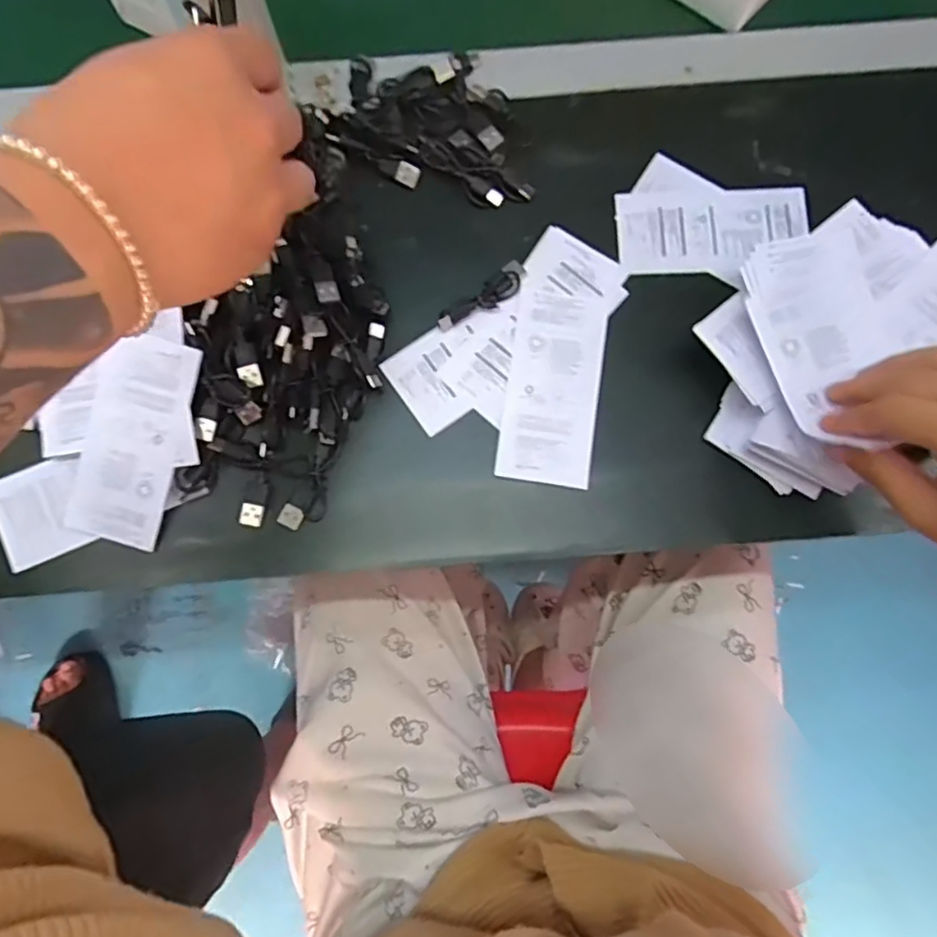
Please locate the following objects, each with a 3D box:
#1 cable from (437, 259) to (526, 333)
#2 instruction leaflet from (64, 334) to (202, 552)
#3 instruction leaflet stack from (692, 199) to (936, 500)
[{"bbox_3d":[0.009,-0.103,0.380,0.063,0.006,0.018,-39,79,-8],"label":"cable"},{"bbox_3d":[-0.192,-0.017,0.359,0.057,0.004,0.117,19,95,5],"label":"instruction leaflet"},{"bbox_3d":[0.203,-0.072,0.353,0.154,0.053,0.116,-44,80,-9],"label":"instruction leaflet stack"}]

